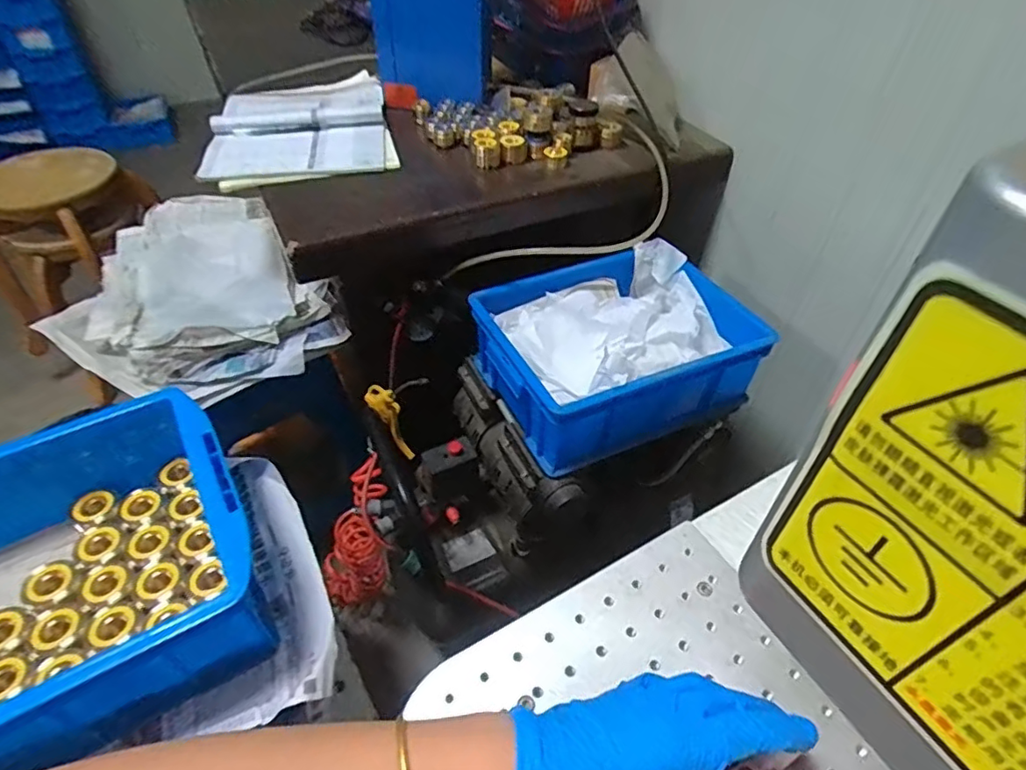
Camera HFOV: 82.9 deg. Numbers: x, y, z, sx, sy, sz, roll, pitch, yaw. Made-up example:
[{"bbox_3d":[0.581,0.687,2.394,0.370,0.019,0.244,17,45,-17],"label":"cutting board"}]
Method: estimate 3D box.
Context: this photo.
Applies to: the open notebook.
[{"bbox_3d":[-0.338,-0.413,0.927,0.271,0.037,0.337,-10,46,-10],"label":"open notebook"}]

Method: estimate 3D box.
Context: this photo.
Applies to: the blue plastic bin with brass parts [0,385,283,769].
[{"bbox_3d":[-0.377,0.156,0.440,0.328,0.109,0.251,-24,50,-23],"label":"blue plastic bin with brass parts"}]

